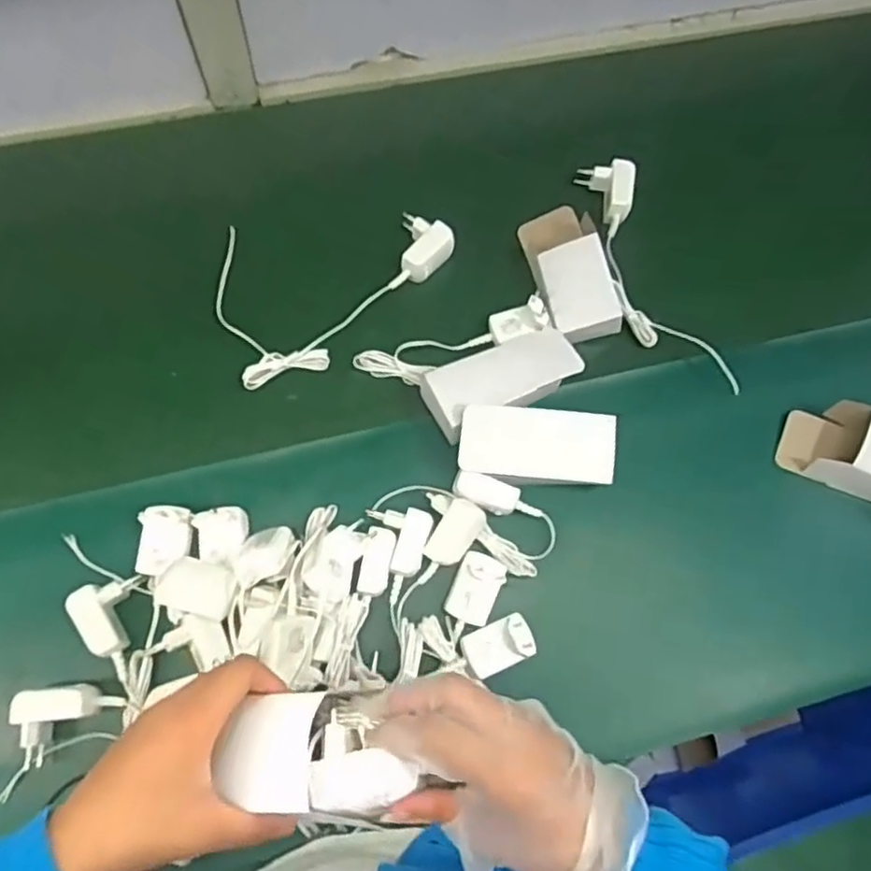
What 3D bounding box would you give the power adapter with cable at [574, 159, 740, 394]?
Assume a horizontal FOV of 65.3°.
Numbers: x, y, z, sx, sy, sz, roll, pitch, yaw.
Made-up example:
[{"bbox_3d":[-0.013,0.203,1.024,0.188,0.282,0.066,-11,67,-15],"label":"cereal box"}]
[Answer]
[{"bbox_3d":[0.220,-0.165,0.719,0.078,0.043,0.284,-18,77,-9],"label":"power adapter with cable"}]

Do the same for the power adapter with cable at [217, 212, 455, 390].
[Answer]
[{"bbox_3d":[-0.097,-0.147,0.692,0.244,0.026,0.167,-9,76,-7],"label":"power adapter with cable"}]

